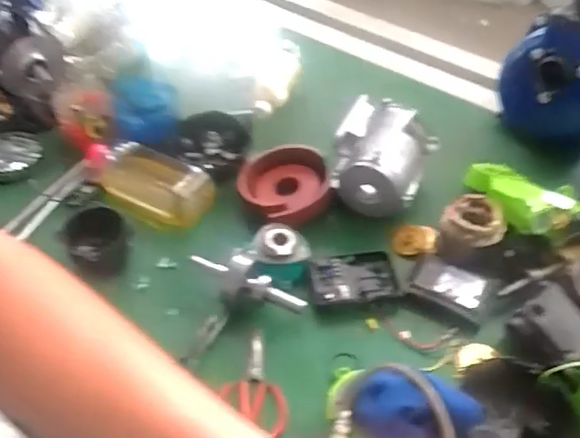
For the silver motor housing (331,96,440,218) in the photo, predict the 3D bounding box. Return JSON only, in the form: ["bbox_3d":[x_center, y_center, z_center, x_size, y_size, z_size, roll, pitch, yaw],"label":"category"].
[{"bbox_3d":[0.155,-0.094,1.032,0.145,0.141,0.157,19,50,17],"label":"silver motor housing"}]

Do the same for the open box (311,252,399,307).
[{"bbox_3d":[0.093,0.090,0.920,0.127,0.034,0.088,-8,48,-7],"label":"open box"}]

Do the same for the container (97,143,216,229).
[{"bbox_3d":[-0.234,-0.061,1.046,0.195,0.064,0.107,25,52,21],"label":"container"}]

